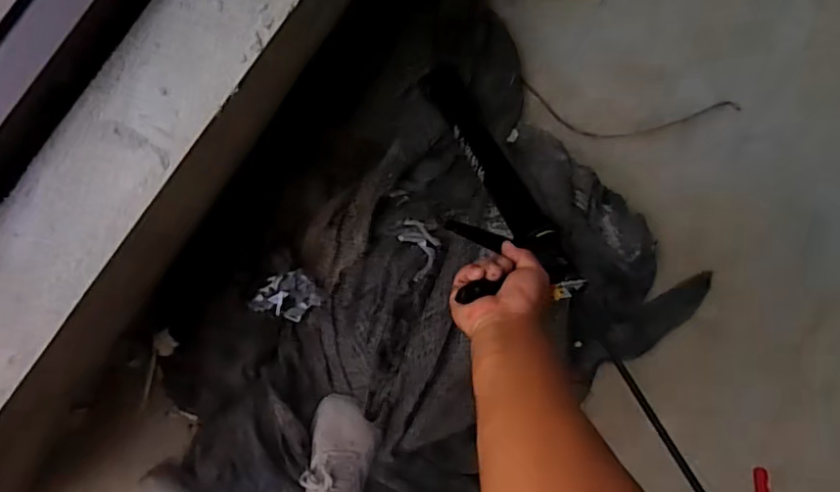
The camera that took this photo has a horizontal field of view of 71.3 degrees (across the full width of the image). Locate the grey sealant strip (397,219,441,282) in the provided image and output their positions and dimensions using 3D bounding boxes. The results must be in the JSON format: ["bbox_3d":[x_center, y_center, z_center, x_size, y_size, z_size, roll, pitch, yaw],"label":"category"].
[{"bbox_3d":[0.002,0.002,0.982,0.060,0.007,0.104,-20,73,-6],"label":"grey sealant strip"}]

